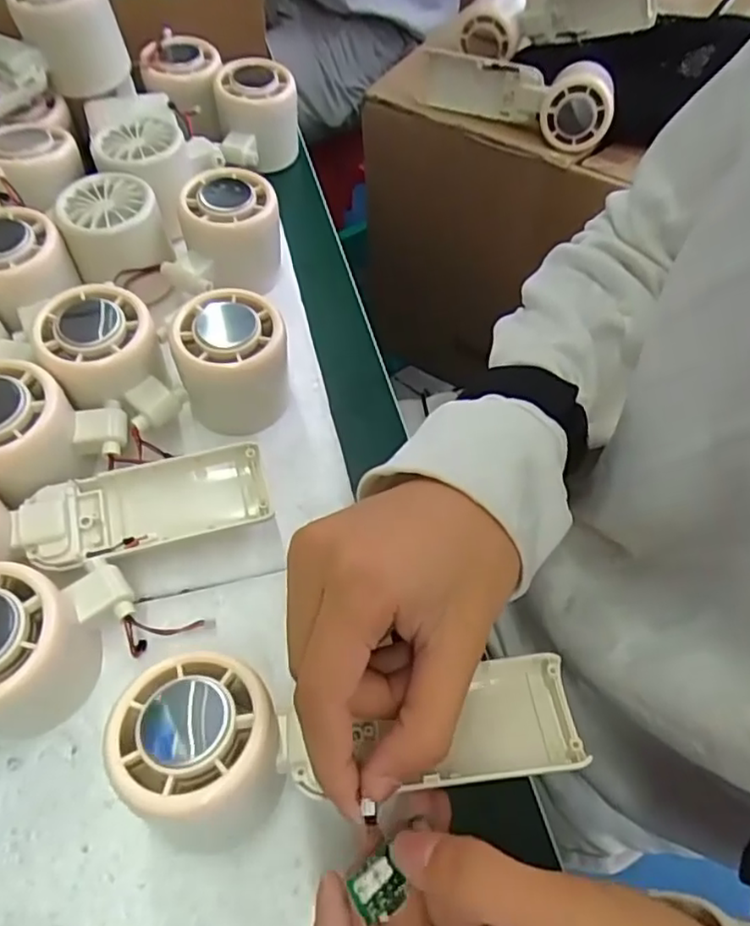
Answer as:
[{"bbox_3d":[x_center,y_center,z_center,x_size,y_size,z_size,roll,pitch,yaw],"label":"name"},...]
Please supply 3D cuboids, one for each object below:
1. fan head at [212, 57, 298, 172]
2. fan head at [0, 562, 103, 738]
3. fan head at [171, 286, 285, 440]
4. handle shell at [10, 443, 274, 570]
[{"bbox_3d":[-0.084,-0.249,0.466,0.057,0.057,0.064,-8,60,-8],"label":"fan head"},{"bbox_3d":[-0.143,0.076,0.255,0.056,0.056,0.053,1,60,-2],"label":"fan head"},{"bbox_3d":[-0.073,-0.051,0.334,0.055,0.060,0.056,-7,60,-7],"label":"fan head"},{"bbox_3d":[-0.104,0.023,0.302,0.107,0.036,0.043,-15,61,-12],"label":"handle shell"}]

